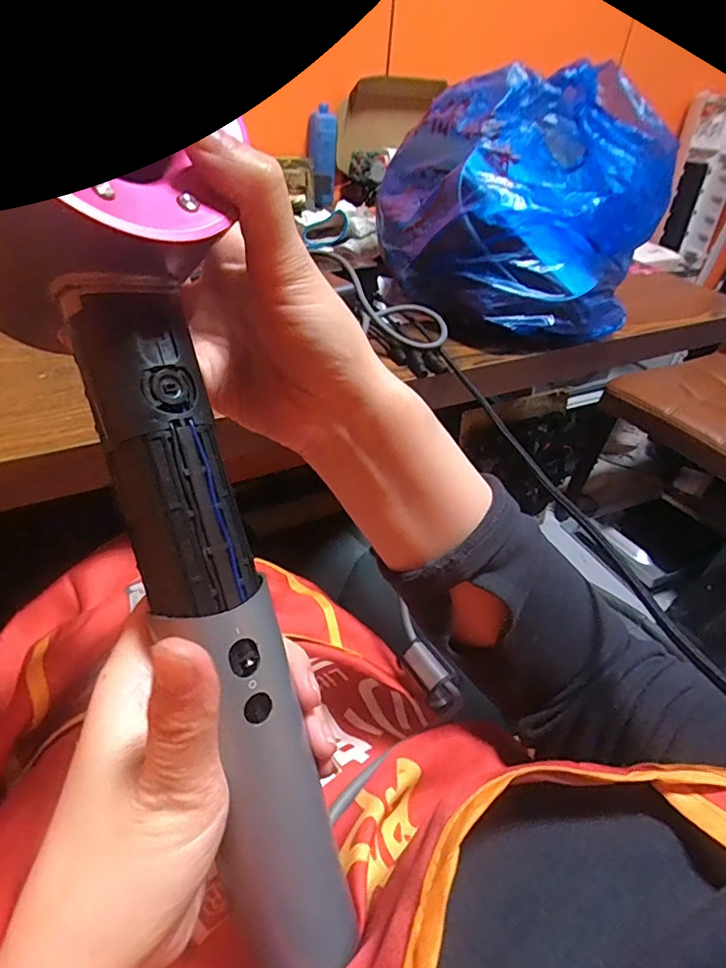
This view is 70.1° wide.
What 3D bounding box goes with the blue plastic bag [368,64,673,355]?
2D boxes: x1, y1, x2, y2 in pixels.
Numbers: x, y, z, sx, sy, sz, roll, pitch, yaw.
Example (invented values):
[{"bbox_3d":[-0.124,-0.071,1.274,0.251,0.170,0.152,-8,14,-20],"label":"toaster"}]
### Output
[{"bbox_3d":[0.171,-0.299,0.564,0.259,0.218,0.229,-7,41,-15],"label":"blue plastic bag"}]

